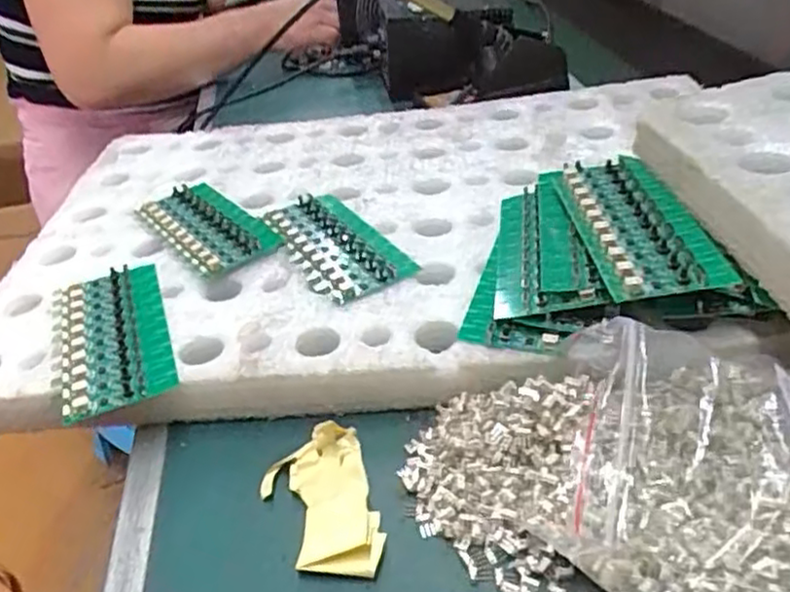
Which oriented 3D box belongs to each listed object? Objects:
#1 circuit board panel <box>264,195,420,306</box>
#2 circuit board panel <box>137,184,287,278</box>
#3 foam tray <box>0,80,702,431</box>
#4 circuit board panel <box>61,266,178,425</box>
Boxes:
[{"bbox_3d":[-0.042,-0.037,0.495,0.063,0.009,0.135,-22,37,-19],"label":"circuit board panel"},{"bbox_3d":[-0.143,-0.054,0.534,0.061,0.011,0.143,-29,40,-28],"label":"circuit board panel"},{"bbox_3d":[-0.030,-0.050,0.542,0.509,0.044,0.379,-5,35,3],"label":"foam tray"},{"bbox_3d":[-0.174,0.022,0.436,0.061,0.007,0.133,-17,36,-13],"label":"circuit board panel"}]

